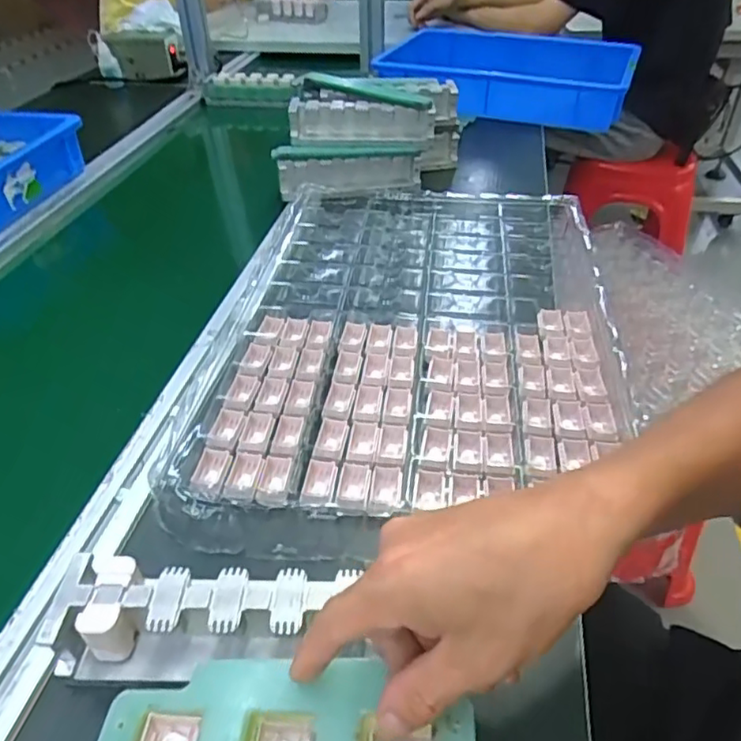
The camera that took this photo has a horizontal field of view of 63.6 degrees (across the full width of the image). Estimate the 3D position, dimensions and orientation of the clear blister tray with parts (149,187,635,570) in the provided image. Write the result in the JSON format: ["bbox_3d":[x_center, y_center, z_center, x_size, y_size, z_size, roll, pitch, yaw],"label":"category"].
[{"bbox_3d":[0.047,-0.054,0.574,0.341,0.038,0.517,3,40,5],"label":"clear blister tray with parts"}]

